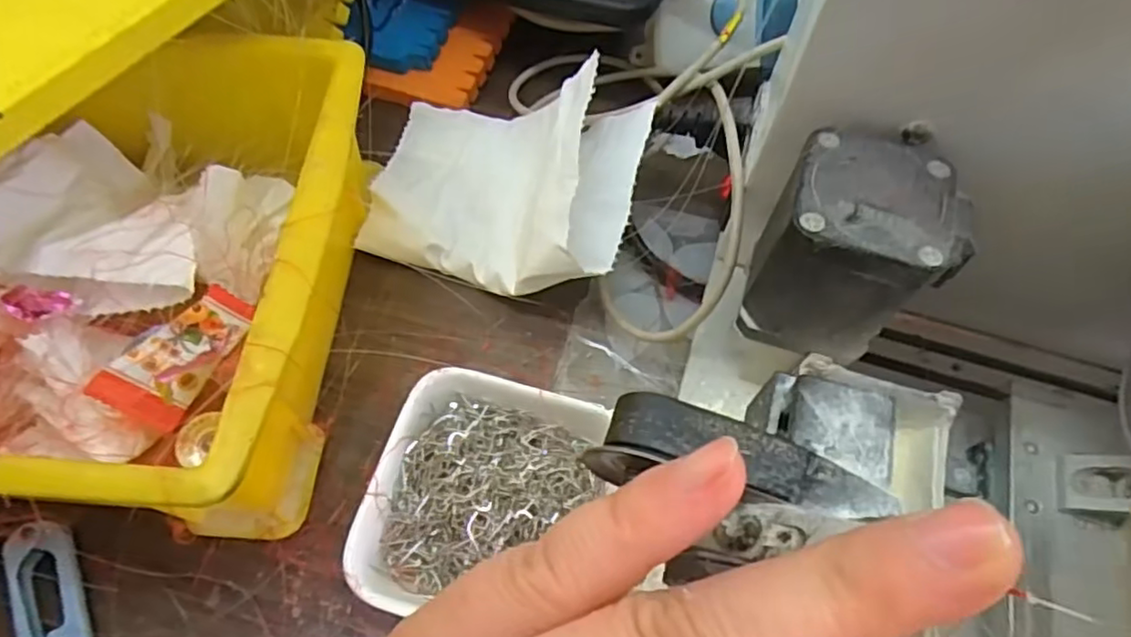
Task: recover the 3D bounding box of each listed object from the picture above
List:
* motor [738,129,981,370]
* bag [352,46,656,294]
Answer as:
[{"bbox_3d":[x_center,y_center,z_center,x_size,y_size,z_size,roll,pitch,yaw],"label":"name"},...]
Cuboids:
[{"bbox_3d":[0.086,-0.019,0.203,0.050,0.062,0.051,21,63,9],"label":"motor"},{"bbox_3d":[-0.027,-0.065,0.281,0.121,0.056,0.098,20,63,8],"label":"bag"}]

